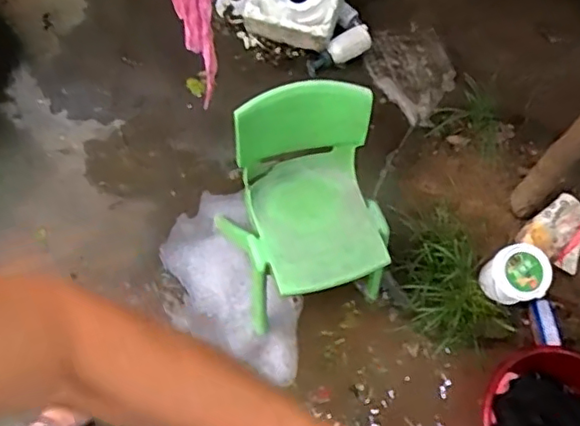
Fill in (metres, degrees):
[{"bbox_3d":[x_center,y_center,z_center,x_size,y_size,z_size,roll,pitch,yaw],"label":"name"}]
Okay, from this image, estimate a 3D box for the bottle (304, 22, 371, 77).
[{"bbox_3d":[0.142,-0.478,1.752,0.216,0.073,0.073,-31,69,6],"label":"bottle"}]

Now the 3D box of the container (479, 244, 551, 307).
[{"bbox_3d":[0.534,0.156,1.426,0.118,0.143,0.129,3,66,-6],"label":"container"}]

